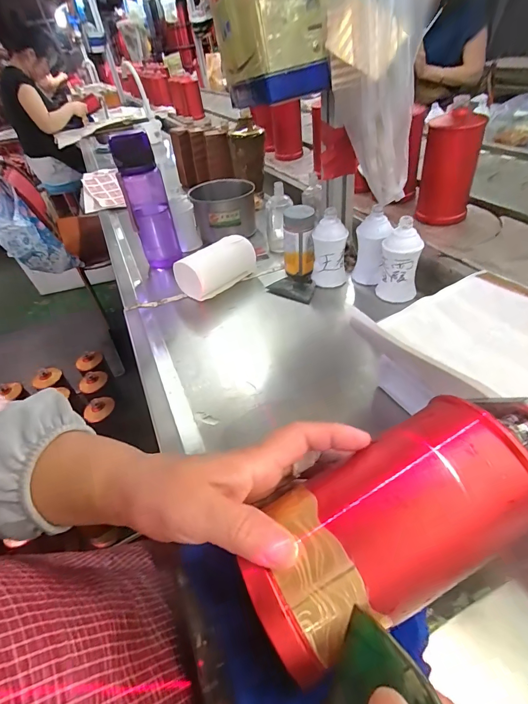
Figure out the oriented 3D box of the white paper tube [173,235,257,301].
[{"bbox_3d":[-0.081,-0.148,0.630,0.065,0.065,0.135,27,53,33],"label":"white paper tube"}]

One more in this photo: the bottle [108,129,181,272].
[{"bbox_3d":[-0.209,-0.269,0.650,0.071,0.208,0.059,-17,42,-9],"label":"bottle"}]

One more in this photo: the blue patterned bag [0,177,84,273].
[{"bbox_3d":[-0.806,-0.393,1.229,0.119,0.273,0.205,18,48,27],"label":"blue patterned bag"}]

